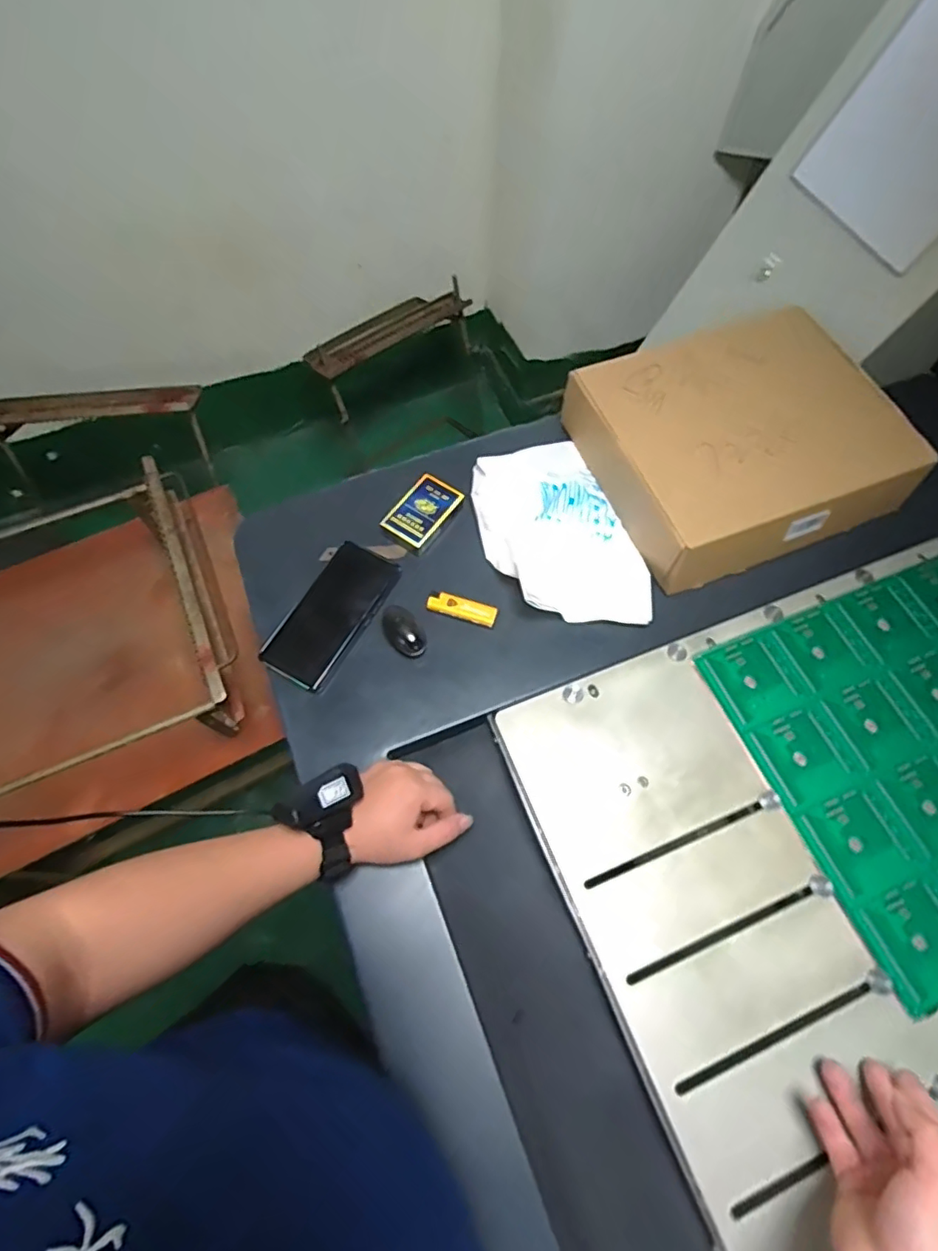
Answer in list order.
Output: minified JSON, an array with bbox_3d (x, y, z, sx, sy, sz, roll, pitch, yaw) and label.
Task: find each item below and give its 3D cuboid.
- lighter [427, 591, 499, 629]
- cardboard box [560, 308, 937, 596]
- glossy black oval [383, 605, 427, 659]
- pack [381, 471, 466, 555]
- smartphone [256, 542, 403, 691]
[{"bbox_3d":[-0.007,-0.019,0.632,0.075,0.007,0.025,16,66,7],"label":"lighter"},{"bbox_3d":[0.310,-0.216,0.679,0.322,0.079,0.271,-19,67,-9],"label":"cardboard box"},{"bbox_3d":[-0.068,0.004,0.611,0.035,0.026,0.060,-32,69,-14],"label":"glossy black oval"},{"bbox_3d":[-0.053,-0.132,0.673,0.061,0.018,0.093,33,69,14],"label":"pack"},{"bbox_3d":[-0.146,-0.013,0.629,0.077,0.012,0.164,28,68,12],"label":"smartphone"}]

